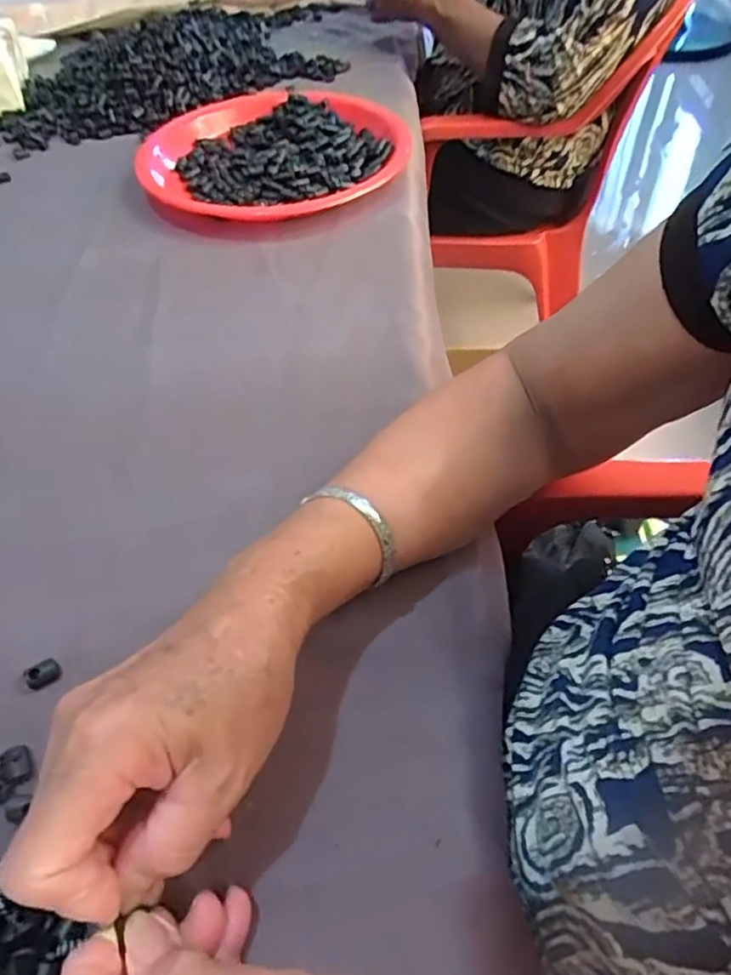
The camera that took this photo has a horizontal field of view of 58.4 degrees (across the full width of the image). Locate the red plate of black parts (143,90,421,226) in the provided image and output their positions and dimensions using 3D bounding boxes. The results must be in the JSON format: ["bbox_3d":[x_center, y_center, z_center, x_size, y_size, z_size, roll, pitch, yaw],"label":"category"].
[{"bbox_3d":[-0.087,-0.335,0.655,0.251,0.034,0.260,-2,50,2],"label":"red plate of black parts"}]

